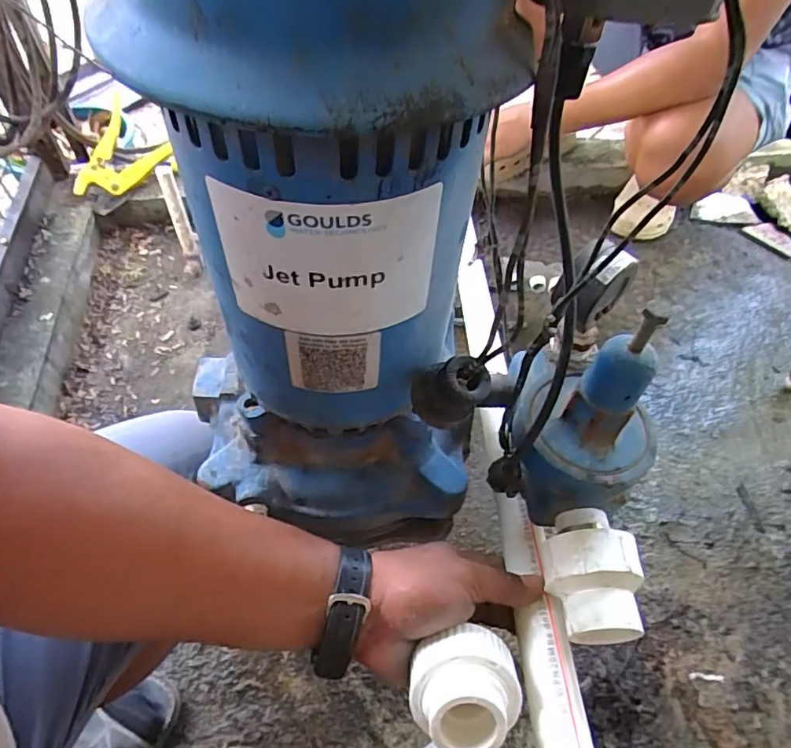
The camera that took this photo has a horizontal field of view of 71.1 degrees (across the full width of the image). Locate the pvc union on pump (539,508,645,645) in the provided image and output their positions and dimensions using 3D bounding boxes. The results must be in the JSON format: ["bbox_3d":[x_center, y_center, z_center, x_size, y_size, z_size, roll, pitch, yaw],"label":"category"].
[{"bbox_3d":[0.122,0.125,0.345,0.056,0.043,0.078,-1,54,-2],"label":"pvc union on pump"}]

